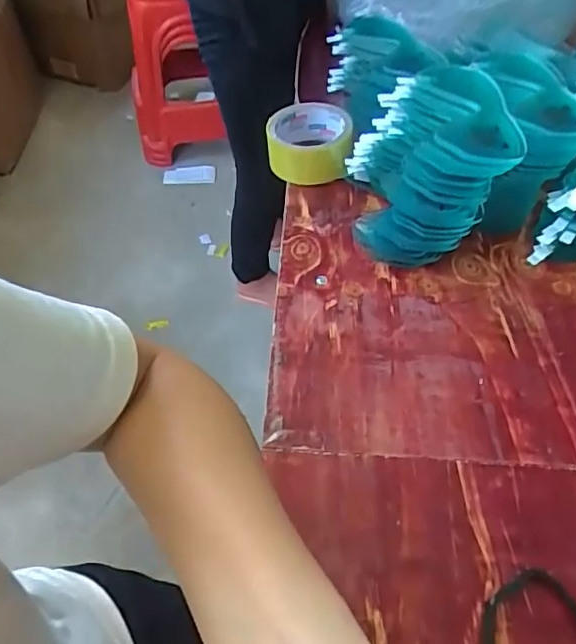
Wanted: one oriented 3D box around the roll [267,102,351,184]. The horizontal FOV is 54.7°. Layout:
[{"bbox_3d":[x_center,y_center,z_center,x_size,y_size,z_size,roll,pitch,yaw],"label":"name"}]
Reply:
[{"bbox_3d":[0.021,-0.197,0.612,0.087,0.045,0.086,0,52,-1],"label":"roll"}]

